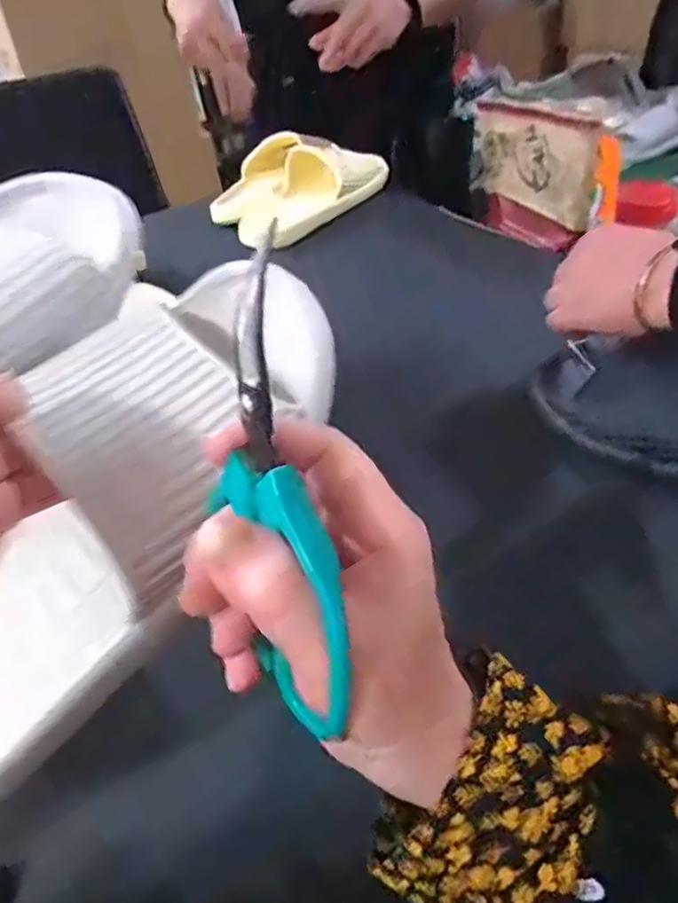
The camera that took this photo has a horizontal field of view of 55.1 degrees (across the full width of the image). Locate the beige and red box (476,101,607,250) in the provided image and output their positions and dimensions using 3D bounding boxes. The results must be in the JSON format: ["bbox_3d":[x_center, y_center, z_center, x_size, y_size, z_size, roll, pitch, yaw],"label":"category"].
[{"bbox_3d":[0.236,-0.338,0.797,0.029,0.155,0.184,-22,43,-19],"label":"beige and red box"}]

